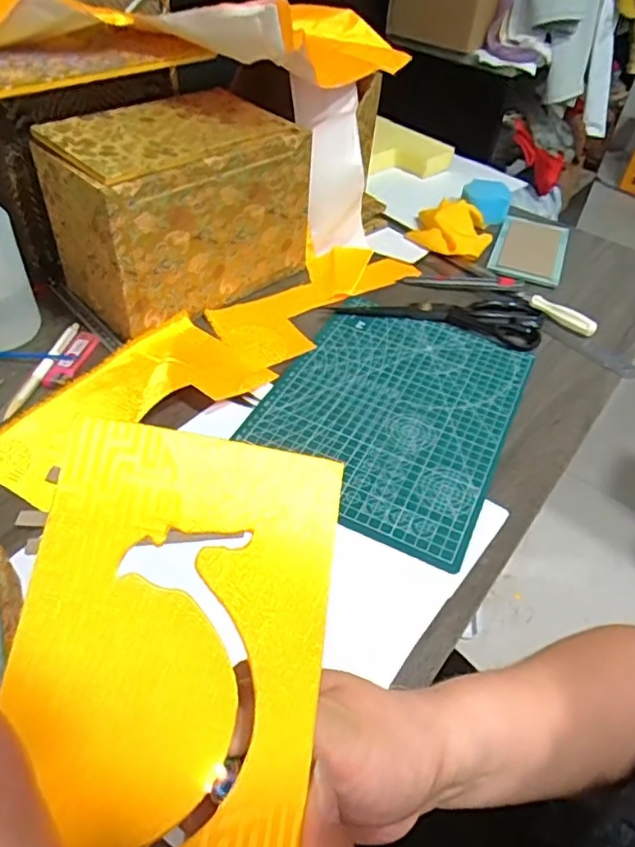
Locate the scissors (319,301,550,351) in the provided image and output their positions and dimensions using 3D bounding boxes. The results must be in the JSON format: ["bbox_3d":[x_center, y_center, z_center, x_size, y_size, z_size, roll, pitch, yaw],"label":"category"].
[{"bbox_3d":[0.136,-0.128,0.672,0.229,0.009,0.081,12,46,7],"label":"scissors"}]

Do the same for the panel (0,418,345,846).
[{"bbox_3d":[-0.042,0.073,0.175,0.088,0.004,0.143,11,71,-10],"label":"panel"}]

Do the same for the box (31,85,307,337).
[{"bbox_3d":[-0.141,-0.227,0.628,0.235,0.170,0.136,-33,57,-32],"label":"box"}]

